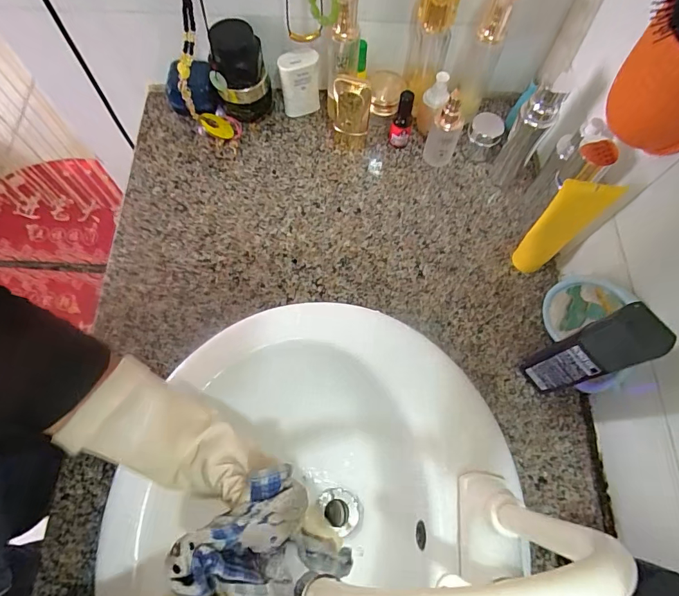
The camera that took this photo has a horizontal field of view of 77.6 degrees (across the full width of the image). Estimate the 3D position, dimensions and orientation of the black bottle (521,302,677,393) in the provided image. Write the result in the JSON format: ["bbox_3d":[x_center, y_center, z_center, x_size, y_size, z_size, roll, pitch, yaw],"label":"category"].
[{"bbox_3d":[0.243,0.061,0.427,0.035,0.189,0.044,-25,71,-11],"label":"black bottle"}]

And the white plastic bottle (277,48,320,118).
[{"bbox_3d":[-0.057,-0.309,0.619,0.054,0.094,0.037,2,69,-1],"label":"white plastic bottle"}]

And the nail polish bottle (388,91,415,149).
[{"bbox_3d":[0.089,-0.252,0.603,0.029,0.086,0.025,6,69,1],"label":"nail polish bottle"}]

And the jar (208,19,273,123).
[{"bbox_3d":[-0.139,-0.315,0.601,0.071,0.125,0.071,0,69,-1],"label":"jar"}]

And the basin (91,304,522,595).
[{"bbox_3d":[-0.035,0.265,0.501,0.419,0.145,0.499,3,69,0],"label":"basin"}]

